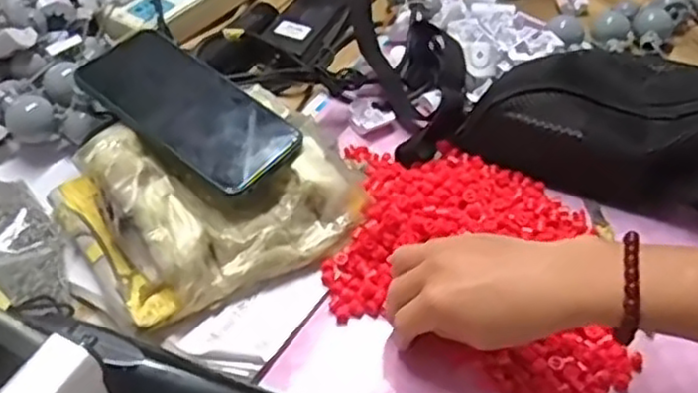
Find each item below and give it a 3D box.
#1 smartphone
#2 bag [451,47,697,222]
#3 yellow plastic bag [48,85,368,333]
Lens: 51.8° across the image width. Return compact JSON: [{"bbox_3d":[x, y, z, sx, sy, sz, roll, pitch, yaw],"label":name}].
[{"bbox_3d":[-0.114,-0.064,0.512,0.157,0.013,0.076,36,53,14],"label":"smartphone"},{"bbox_3d":[0.233,-0.055,0.558,0.271,0.080,0.120,15,47,13],"label":"bag"},{"bbox_3d":[-0.096,-0.003,0.502,0.183,0.054,0.146,-26,52,-24],"label":"yellow plastic bag"}]

